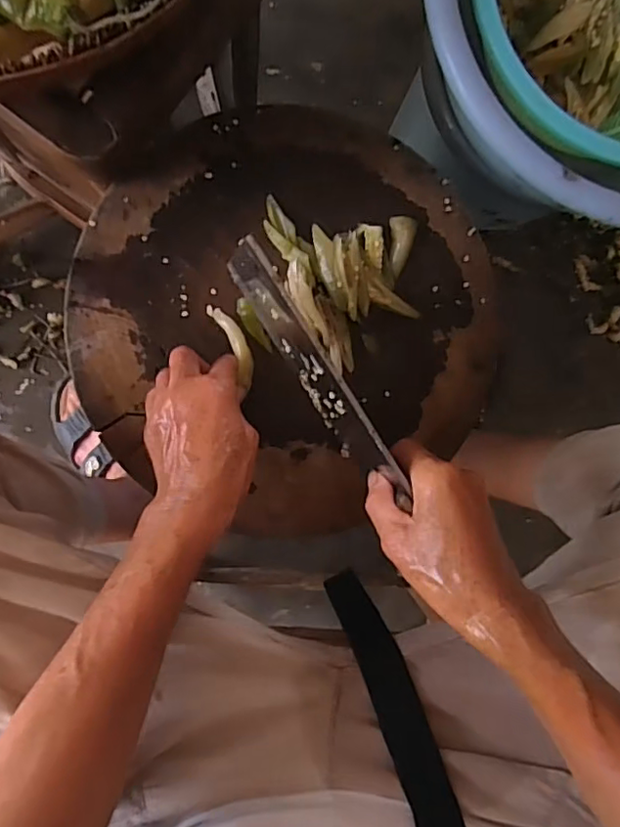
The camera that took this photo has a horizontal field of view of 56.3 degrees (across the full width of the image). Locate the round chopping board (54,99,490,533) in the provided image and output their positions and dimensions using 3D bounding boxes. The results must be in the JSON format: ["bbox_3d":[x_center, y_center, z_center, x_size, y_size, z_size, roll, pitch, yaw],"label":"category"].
[{"bbox_3d":[-0.018,-0.078,0.473,0.329,0.044,0.325,0,90,-8],"label":"round chopping board"}]

